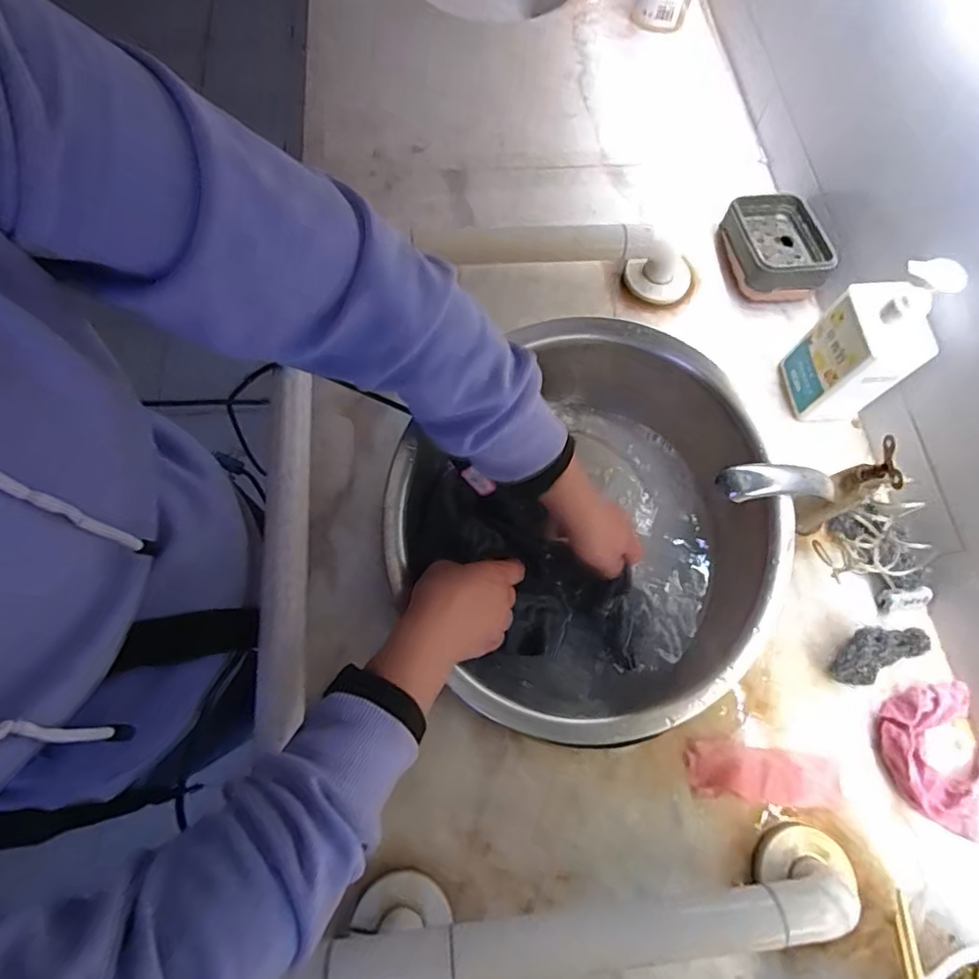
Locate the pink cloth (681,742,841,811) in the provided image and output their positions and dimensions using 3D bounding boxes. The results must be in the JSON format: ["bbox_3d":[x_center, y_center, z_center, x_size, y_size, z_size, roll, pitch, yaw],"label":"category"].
[{"bbox_3d":[0.228,0.237,0.450,0.121,0.015,0.042,6,69,0],"label":"pink cloth"}]

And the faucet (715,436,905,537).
[{"bbox_3d":[0.252,0.007,0.474,0.125,0.133,0.036,-4,70,-4],"label":"faucet"}]

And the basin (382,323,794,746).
[{"bbox_3d":[0.099,0.044,0.487,0.333,0.136,0.319,1,70,-2],"label":"basin"}]

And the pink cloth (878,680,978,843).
[{"bbox_3d":[0.377,0.225,0.452,0.085,0.025,0.109,-20,72,-9],"label":"pink cloth"}]

